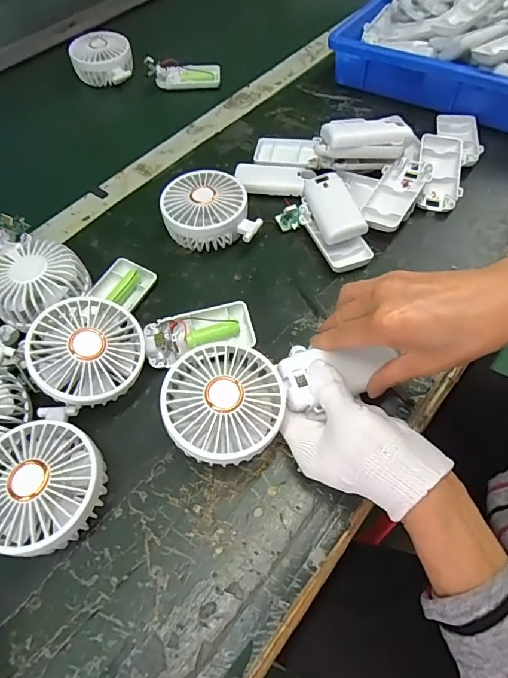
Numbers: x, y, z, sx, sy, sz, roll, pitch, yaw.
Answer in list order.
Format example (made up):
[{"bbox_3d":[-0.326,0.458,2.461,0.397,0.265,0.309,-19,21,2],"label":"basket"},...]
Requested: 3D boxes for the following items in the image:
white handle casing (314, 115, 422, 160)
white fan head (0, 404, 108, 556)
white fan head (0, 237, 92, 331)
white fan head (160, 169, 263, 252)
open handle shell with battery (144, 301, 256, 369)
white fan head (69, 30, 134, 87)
[{"bbox_3d":[0.121,-0.214,0.462,0.106,0.032,0.036,-3,58,1],"label":"white handle casing"},{"bbox_3d":[-0.146,0.101,0.314,0.083,0.050,0.099,11,60,10],"label":"white fan head"},{"bbox_3d":[-0.199,-0.050,0.403,0.087,0.043,0.080,-29,61,-14],"label":"white fan head"},{"bbox_3d":[-0.048,-0.130,0.448,0.088,0.043,0.096,-21,60,-9],"label":"white fan head"},{"bbox_3d":[-0.049,-0.003,0.387,0.094,0.019,0.046,-13,74,-11],"label":"open handle shell with battery"},{"bbox_3d":[-0.229,-0.424,0.655,0.088,0.045,0.084,-16,59,-7],"label":"white fan head"}]

